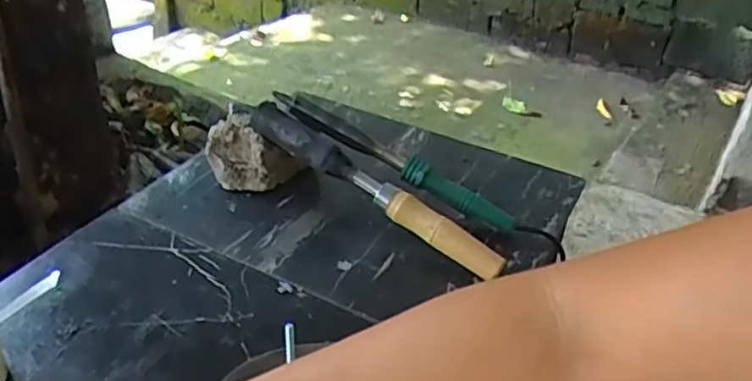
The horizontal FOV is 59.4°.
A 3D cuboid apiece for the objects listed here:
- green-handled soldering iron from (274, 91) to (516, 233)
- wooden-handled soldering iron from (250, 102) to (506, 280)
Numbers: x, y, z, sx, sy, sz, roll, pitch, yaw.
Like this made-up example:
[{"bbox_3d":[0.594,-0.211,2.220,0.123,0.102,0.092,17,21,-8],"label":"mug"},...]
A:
[{"bbox_3d":[0.017,-0.035,0.702,0.286,0.024,0.022,29,38,8],"label":"green-handled soldering iron"},{"bbox_3d":[-0.004,-0.003,0.656,0.289,0.033,0.025,33,40,13],"label":"wooden-handled soldering iron"}]

